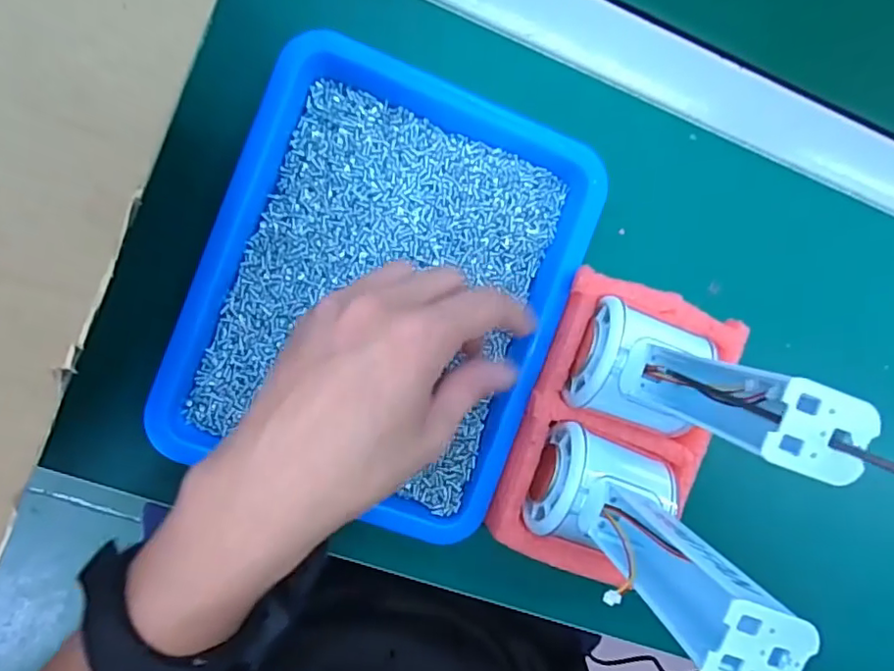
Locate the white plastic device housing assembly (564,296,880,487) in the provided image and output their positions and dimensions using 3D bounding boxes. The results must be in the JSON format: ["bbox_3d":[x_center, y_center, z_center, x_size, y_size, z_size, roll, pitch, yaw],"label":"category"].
[{"bbox_3d":[0.100,0.017,0.221,0.055,0.125,0.052,14,91,-8],"label":"white plastic device housing assembly"}]

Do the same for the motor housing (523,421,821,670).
[{"bbox_3d":[0.076,0.082,0.215,0.055,0.129,0.058,25,89,-8],"label":"motor housing"}]

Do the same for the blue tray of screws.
[{"bbox_3d":[-0.029,-0.024,0.287,0.172,0.022,0.217,21,90,-8],"label":"blue tray of screws"}]

